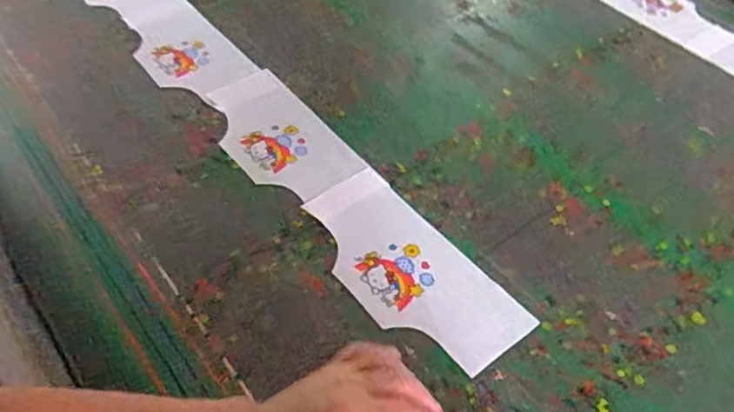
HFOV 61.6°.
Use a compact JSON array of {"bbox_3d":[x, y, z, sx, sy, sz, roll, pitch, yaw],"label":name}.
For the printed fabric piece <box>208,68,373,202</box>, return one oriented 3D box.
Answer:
[{"bbox_3d":[-0.121,-0.100,0.835,0.141,0.009,0.245,-33,60,-25],"label":"printed fabric piece"}]

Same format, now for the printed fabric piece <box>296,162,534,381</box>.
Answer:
[{"bbox_3d":[0.044,0.069,0.702,0.134,0.004,0.282,-33,60,-25],"label":"printed fabric piece"}]

